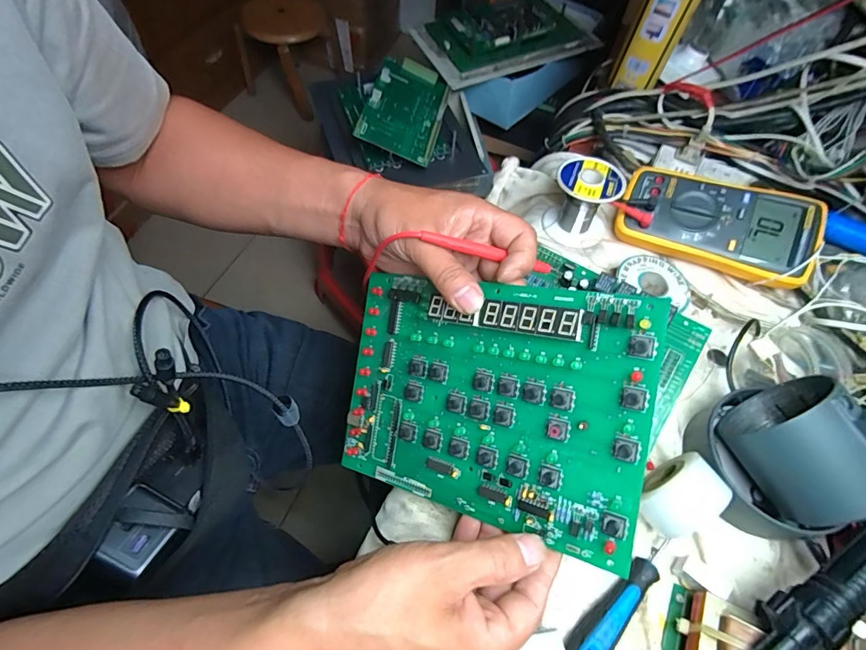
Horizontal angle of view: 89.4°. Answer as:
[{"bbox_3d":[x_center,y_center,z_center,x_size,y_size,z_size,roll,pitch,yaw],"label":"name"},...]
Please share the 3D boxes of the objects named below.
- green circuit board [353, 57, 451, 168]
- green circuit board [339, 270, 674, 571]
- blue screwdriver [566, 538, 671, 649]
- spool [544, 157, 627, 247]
[{"bbox_3d":[-0.042,-0.344,0.694,0.116,0.011,0.198,19,67,-13],"label":"green circuit board"},{"bbox_3d":[0.029,0.051,0.300,0.212,0.010,0.156,8,91,31],"label":"green circuit board"},{"bbox_3d":[0.128,0.187,0.300,0.130,0.023,0.019,-37,69,-22],"label":"blue screwdriver"},{"bbox_3d":[0.152,-0.124,0.448,0.065,0.068,0.061,25,62,10],"label":"spool"}]

